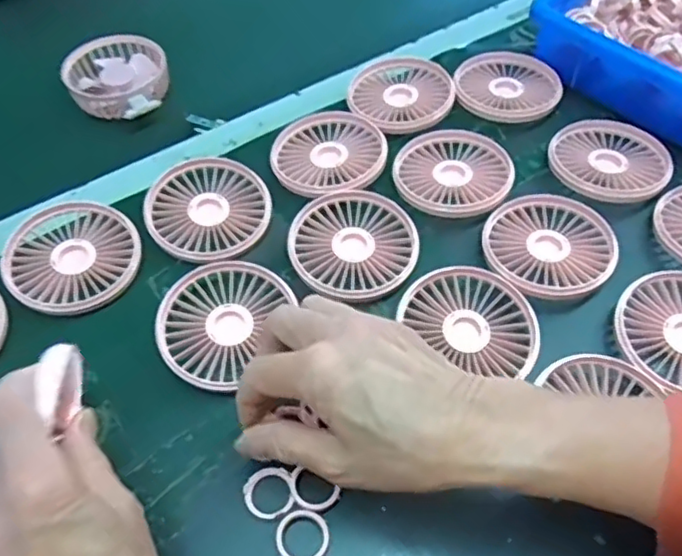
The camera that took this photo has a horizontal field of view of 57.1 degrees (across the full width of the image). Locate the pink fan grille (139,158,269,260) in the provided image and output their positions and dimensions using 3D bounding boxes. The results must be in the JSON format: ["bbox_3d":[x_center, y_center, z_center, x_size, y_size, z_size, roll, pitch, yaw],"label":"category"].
[{"bbox_3d":[-0.098,-0.053,0.455,0.084,0.011,0.087,27,59,20],"label":"pink fan grille"}]

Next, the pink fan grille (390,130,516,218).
[{"bbox_3d":[0.085,-0.079,0.474,0.083,0.010,0.086,-1,53,1],"label":"pink fan grille"}]

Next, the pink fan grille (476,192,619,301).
[{"bbox_3d":[0.144,-0.024,0.434,0.087,0.009,0.083,-1,53,1],"label":"pink fan grille"}]

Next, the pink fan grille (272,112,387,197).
[{"bbox_3d":[-0.009,-0.097,0.486,0.087,0.010,0.086,1,53,2],"label":"pink fan grille"}]

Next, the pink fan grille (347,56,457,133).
[{"bbox_3d":[0.051,-0.156,0.527,0.085,0.013,0.086,-1,53,1],"label":"pink fan grille"}]

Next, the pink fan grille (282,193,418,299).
[{"bbox_3d":[0.008,-0.024,0.437,0.087,0.015,0.086,-1,53,1],"label":"pink fan grille"}]

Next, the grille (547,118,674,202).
[{"bbox_3d":[0.206,-0.090,0.481,0.086,0.014,0.085,26,58,19],"label":"grille"}]

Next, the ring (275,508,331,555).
[{"bbox_3d":[-0.020,0.137,0.331,0.028,0.008,0.027,-1,53,1],"label":"ring"}]

